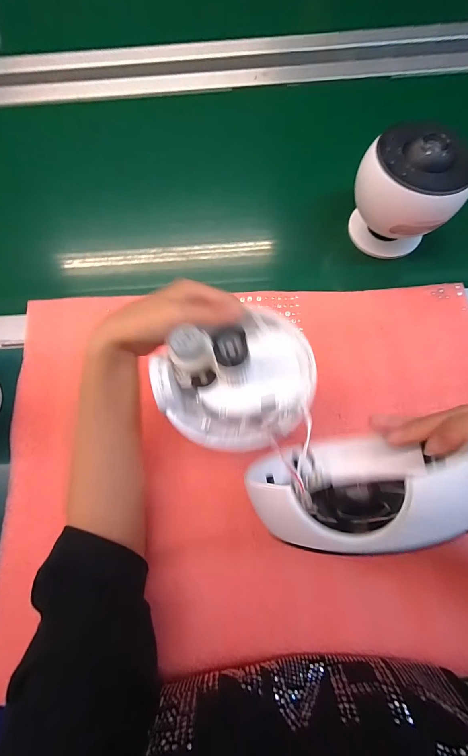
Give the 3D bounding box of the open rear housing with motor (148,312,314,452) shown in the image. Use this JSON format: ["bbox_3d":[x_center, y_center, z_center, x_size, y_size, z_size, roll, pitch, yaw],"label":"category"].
[{"bbox_3d":[0.005,0.001,0.225,0.115,0.044,0.097,-25,73,-6],"label":"open rear housing with motor"}]

